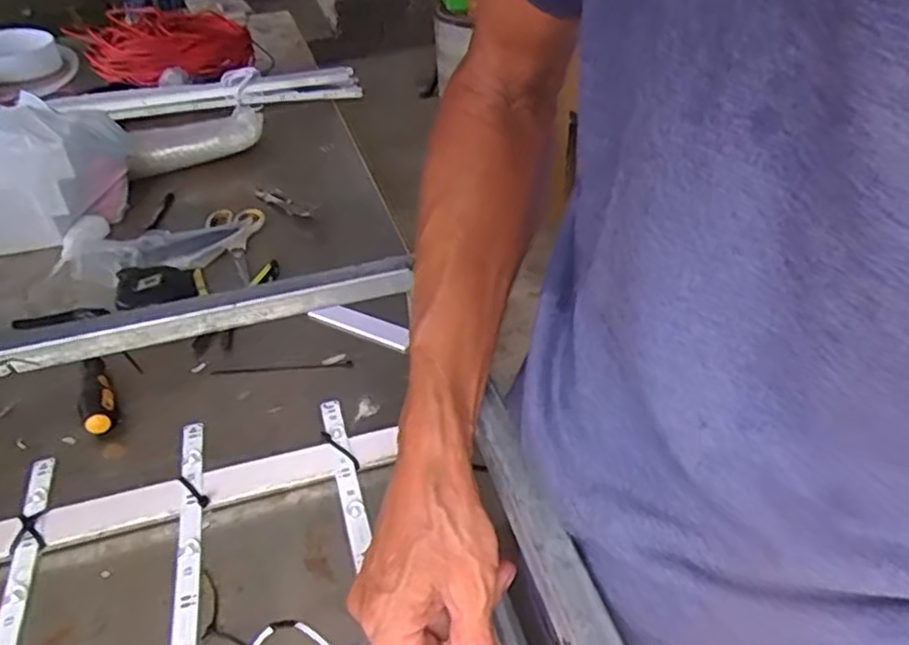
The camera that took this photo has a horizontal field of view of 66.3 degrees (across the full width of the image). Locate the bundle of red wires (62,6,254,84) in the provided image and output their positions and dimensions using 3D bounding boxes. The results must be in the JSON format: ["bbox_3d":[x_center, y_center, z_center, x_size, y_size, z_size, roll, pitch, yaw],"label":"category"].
[{"bbox_3d":[-0.541,-0.526,1.304,0.307,0.080,0.199,-14,41,-16],"label":"bundle of red wires"}]

